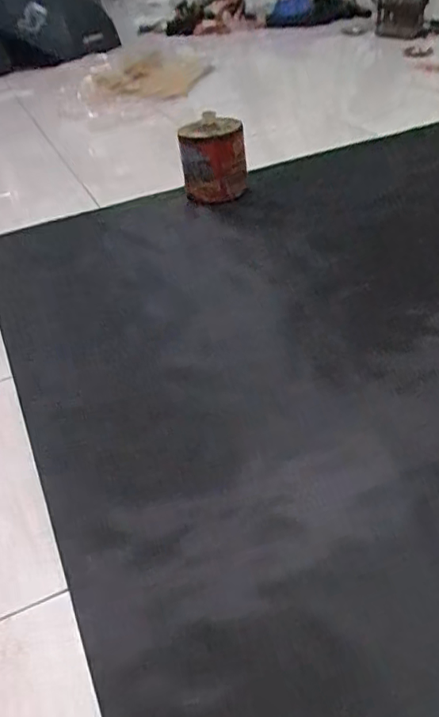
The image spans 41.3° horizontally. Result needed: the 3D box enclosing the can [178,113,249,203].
[{"bbox_3d":[-0.013,-0.449,1.332,0.145,0.178,0.132,-5,38,3],"label":"can"}]

